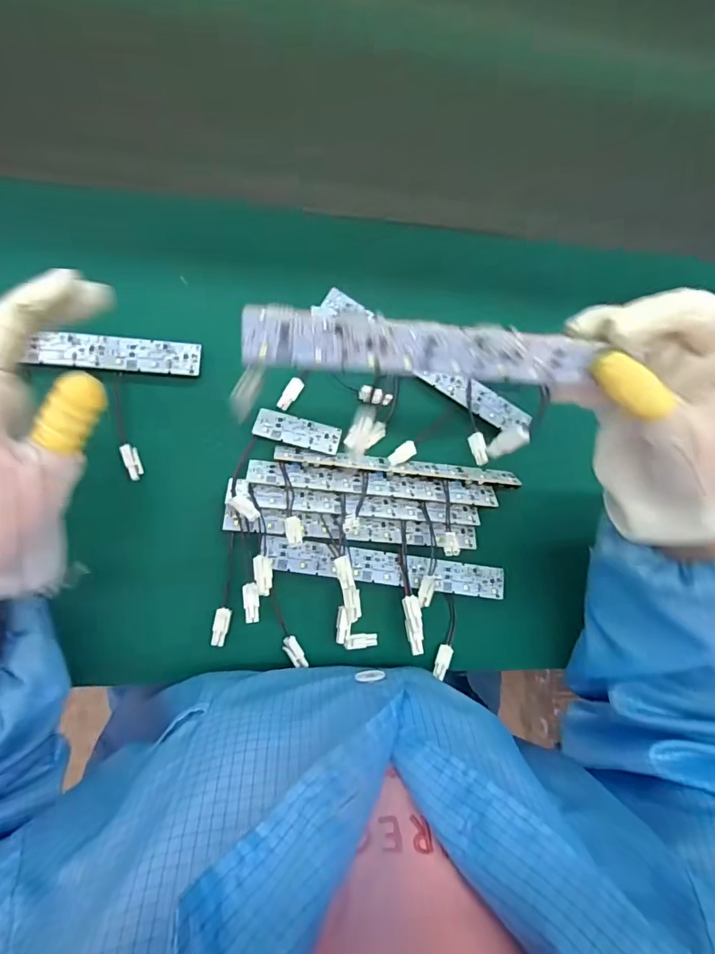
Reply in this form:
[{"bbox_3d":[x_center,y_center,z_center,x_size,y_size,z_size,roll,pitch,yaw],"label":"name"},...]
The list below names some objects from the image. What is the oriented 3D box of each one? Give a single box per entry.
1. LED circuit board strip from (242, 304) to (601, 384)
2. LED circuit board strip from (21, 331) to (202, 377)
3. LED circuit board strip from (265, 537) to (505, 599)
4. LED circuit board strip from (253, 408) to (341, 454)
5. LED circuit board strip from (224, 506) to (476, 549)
[{"bbox_3d":[0.032,-0.057,0.216,0.160,0.004,0.024,2,114,-13],"label":"LED circuit board strip"},{"bbox_3d":[-0.207,-0.091,0.341,0.183,0.007,0.026,3,84,-9],"label":"LED circuit board strip"},{"bbox_3d":[0.025,0.070,0.368,0.186,0.004,0.025,9,72,-9],"label":"LED circuit board strip"},{"bbox_3d":[-0.046,-0.034,0.364,0.063,0.005,0.024,13,60,-3],"label":"LED circuit board strip"},{"bbox_3d":[-0.001,0.039,0.362,0.191,0.010,0.018,5,84,-9],"label":"LED circuit board strip"}]

